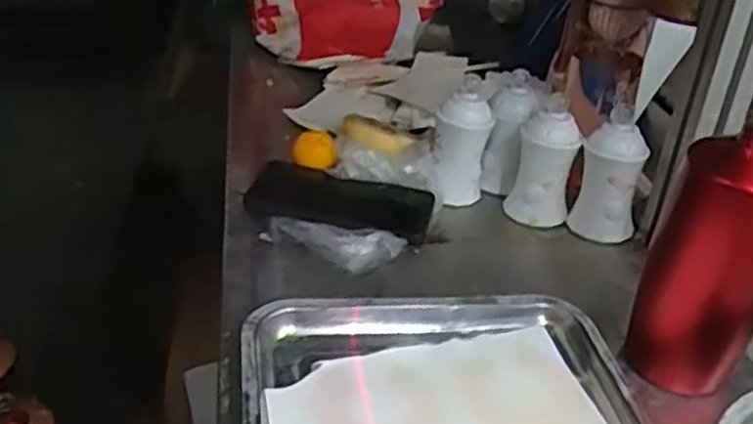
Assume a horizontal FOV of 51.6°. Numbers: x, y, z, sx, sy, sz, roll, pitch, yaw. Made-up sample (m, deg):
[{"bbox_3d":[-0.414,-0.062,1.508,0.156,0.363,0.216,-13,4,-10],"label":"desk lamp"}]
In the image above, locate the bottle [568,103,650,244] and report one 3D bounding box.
[{"bbox_3d":[0.212,-0.032,0.706,0.057,0.108,0.050,7,30,10],"label":"bottle"}]

